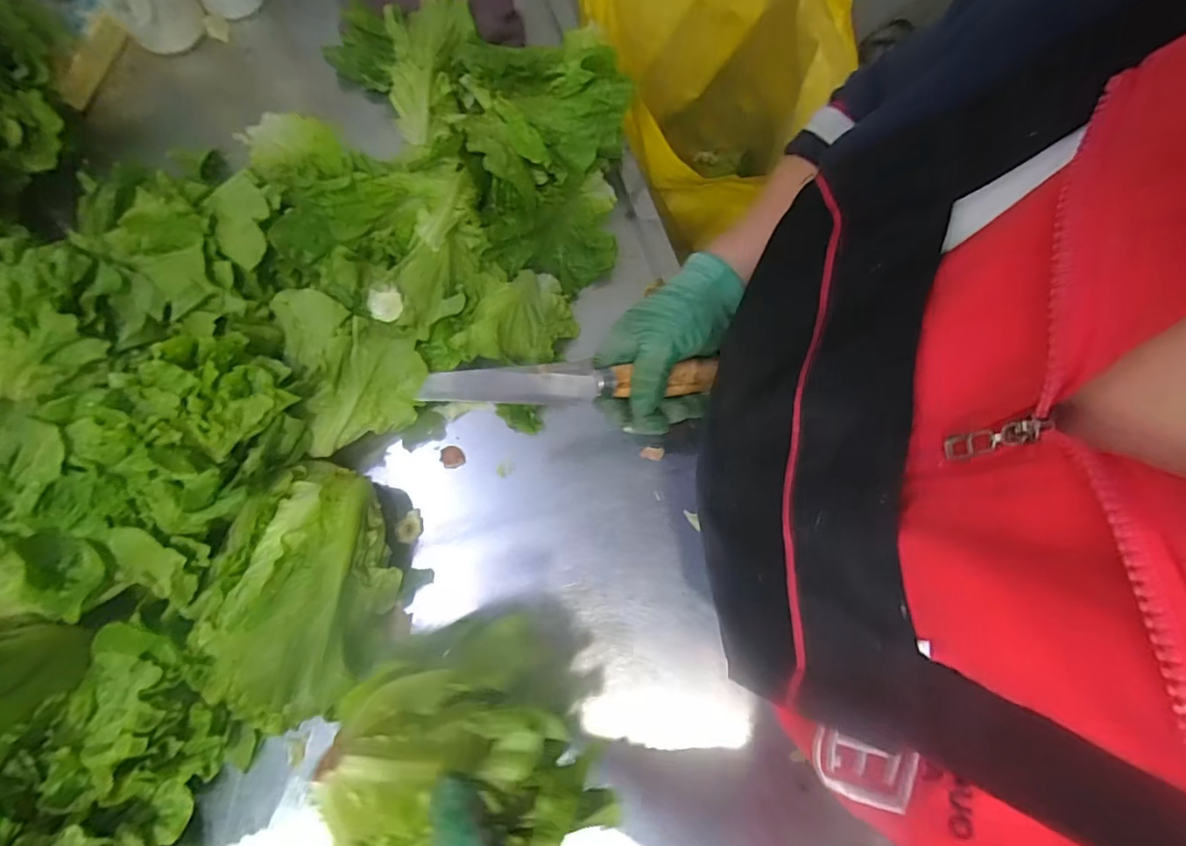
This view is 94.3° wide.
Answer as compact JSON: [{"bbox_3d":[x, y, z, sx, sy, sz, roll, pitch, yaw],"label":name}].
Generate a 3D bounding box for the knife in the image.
[{"bbox_3d":[-0.010,-0.027,0.364,0.195,0.020,0.020,-4,75,-14],"label":"knife"}]

